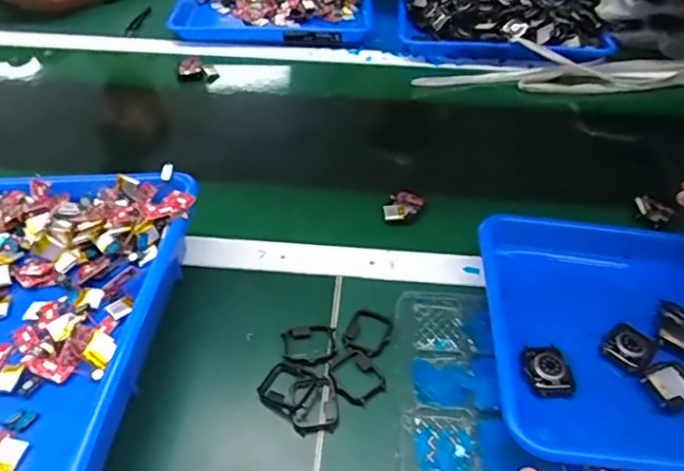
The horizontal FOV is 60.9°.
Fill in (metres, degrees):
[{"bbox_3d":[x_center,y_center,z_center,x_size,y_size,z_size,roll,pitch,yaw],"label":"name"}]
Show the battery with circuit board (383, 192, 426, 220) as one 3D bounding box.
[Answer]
[{"bbox_3d":[0.065,-0.030,0.623,0.034,0.013,0.044,21,47,20],"label":"battery with circuit board"}]

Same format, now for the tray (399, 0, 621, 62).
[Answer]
[{"bbox_3d":[0.229,-0.311,0.837,0.292,0.051,0.187,10,45,9],"label":"tray"}]

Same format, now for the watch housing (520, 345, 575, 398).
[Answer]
[{"bbox_3d":[0.162,0.106,0.456,0.035,0.007,0.044,-4,44,-5],"label":"watch housing"}]

